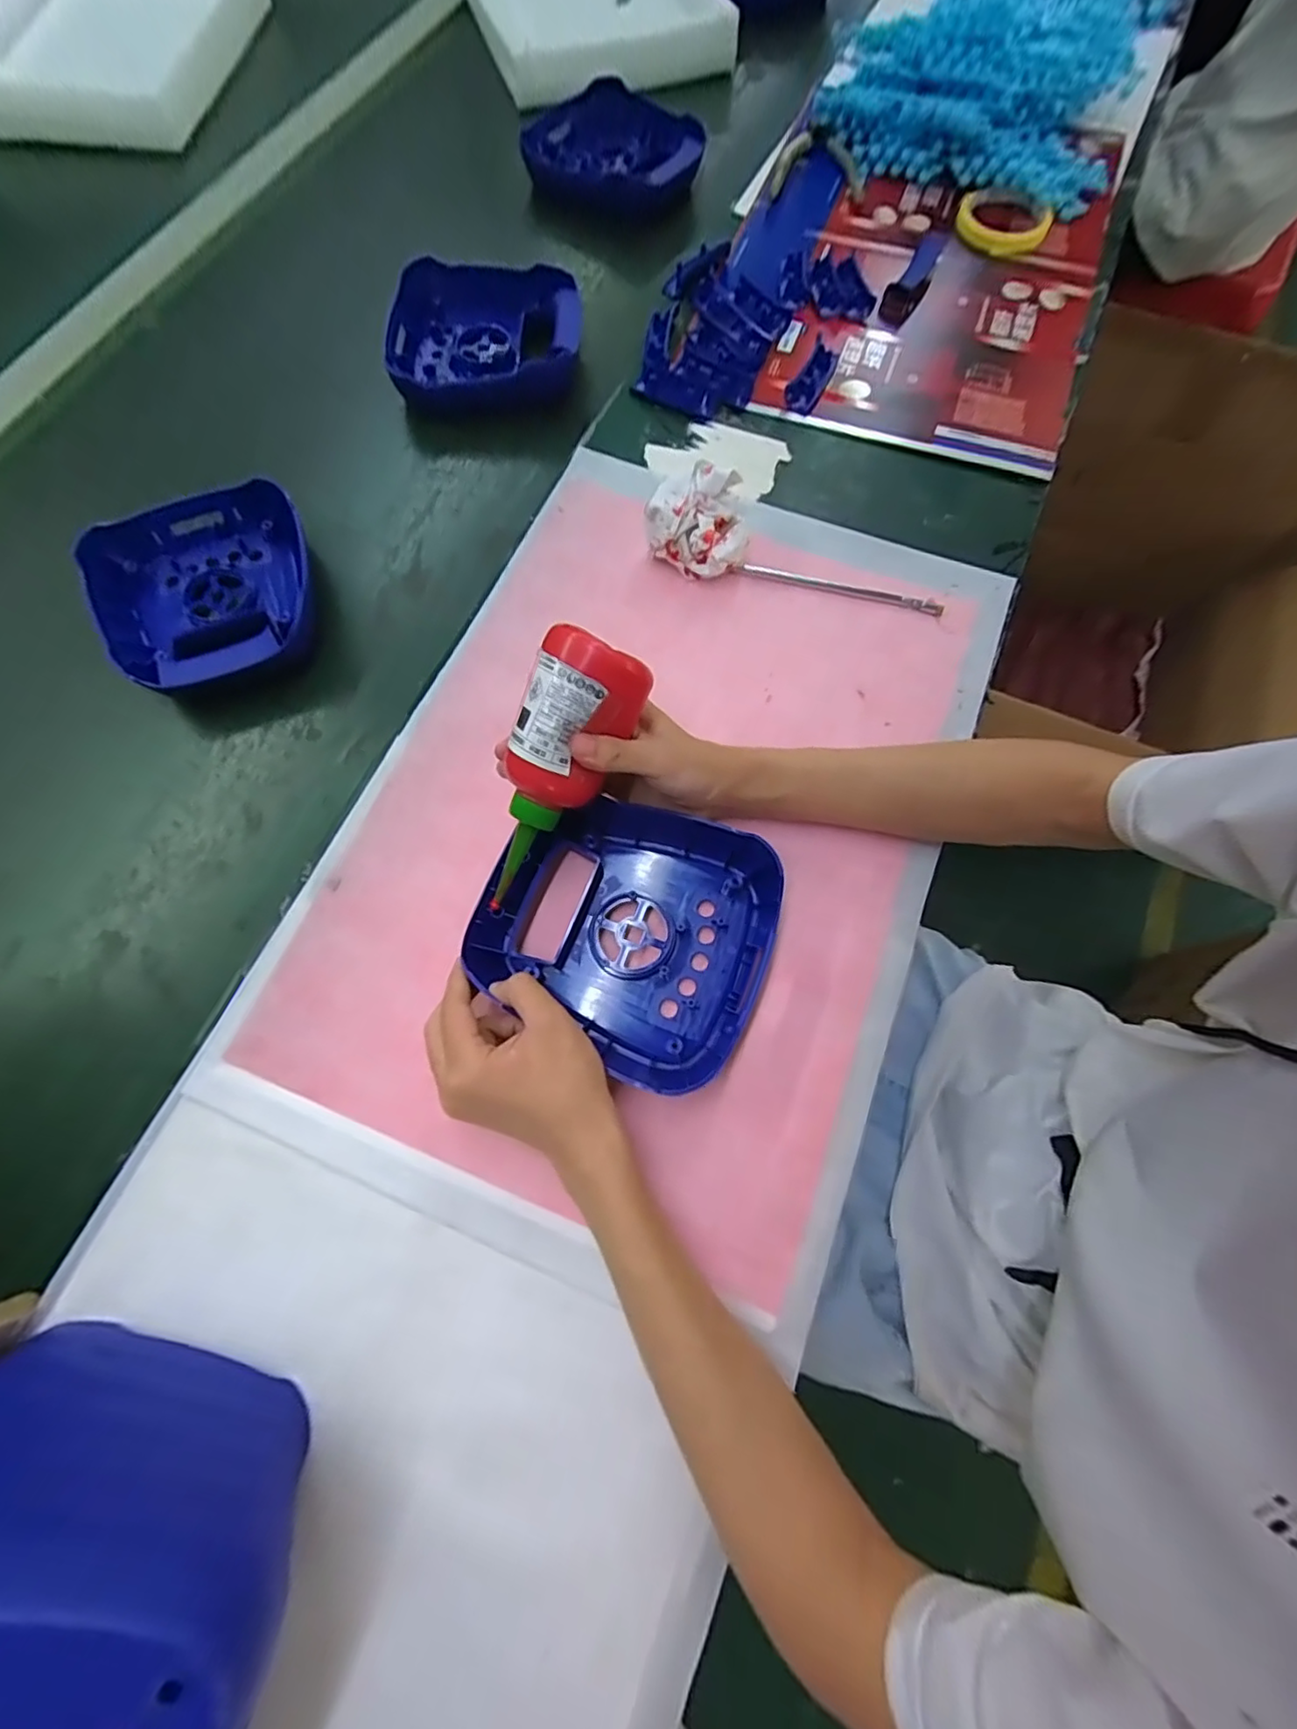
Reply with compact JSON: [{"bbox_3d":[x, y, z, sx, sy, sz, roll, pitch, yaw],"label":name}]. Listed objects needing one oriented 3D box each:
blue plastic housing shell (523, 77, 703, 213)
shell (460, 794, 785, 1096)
[{"bbox_3d":[-0.038,-0.804,0.679,0.190,0.044,0.158,4,72,1],"label":"blue plastic housing shell"},{"bbox_3d":[-0.012,0.038,0.396,0.179,0.038,0.162,25,73,7],"label":"shell"}]

